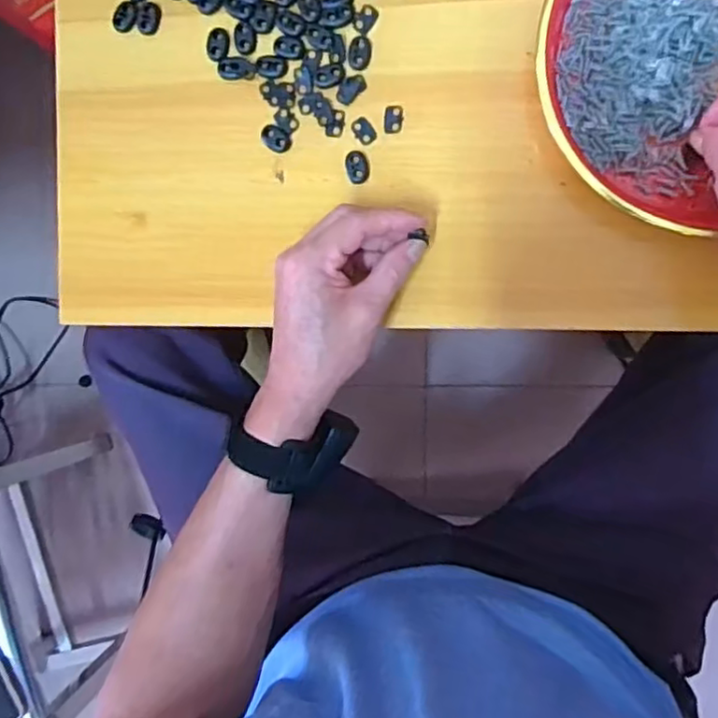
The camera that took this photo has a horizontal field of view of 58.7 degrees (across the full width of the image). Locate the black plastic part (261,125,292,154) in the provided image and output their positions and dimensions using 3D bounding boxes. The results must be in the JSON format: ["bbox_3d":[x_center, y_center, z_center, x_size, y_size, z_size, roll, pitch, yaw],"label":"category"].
[{"bbox_3d":[-0.058,-0.154,0.445,0.021,0.004,0.016,33,97,4],"label":"black plastic part"}]

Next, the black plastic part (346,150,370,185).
[{"bbox_3d":[-0.001,-0.134,0.446,0.016,0.004,0.022,-12,92,8],"label":"black plastic part"}]

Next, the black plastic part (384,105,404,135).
[{"bbox_3d":[0.024,-0.163,0.436,0.013,0.004,0.020,6,94,7],"label":"black plastic part"}]

